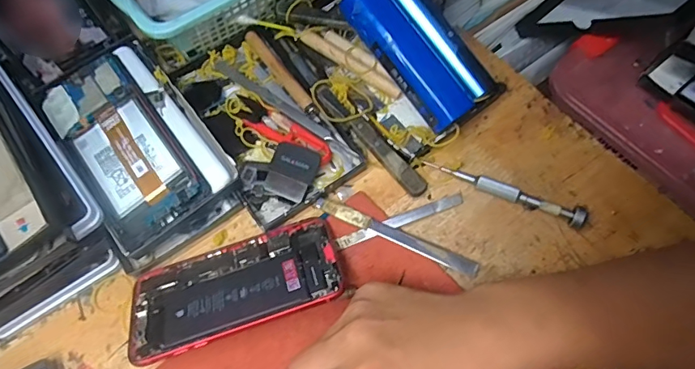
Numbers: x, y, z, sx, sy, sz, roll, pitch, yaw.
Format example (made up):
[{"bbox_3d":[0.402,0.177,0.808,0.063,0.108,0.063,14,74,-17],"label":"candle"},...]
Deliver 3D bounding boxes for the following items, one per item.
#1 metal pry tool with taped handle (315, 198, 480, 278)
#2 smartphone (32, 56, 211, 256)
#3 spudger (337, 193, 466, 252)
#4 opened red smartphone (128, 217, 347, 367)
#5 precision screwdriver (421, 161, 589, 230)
[{"bbox_3d":[0.036,0.039,0.351,0.129,0.004,0.012,23,69,8],"label":"metal pry tool with taped handle"},{"bbox_3d":[-0.179,-0.034,0.363,0.074,0.010,0.163,-36,74,-7],"label":"smartphone"},{"bbox_3d":[0.041,0.028,0.358,0.104,0.005,0.010,-21,68,-6],"label":"spudger"},{"bbox_3d":[-0.077,0.074,0.331,0.149,0.011,0.074,-20,45,-5],"label":"opened red smartphone"},{"bbox_3d":[0.121,0.003,0.357,0.124,0.020,0.011,24,71,12],"label":"precision screwdriver"}]

